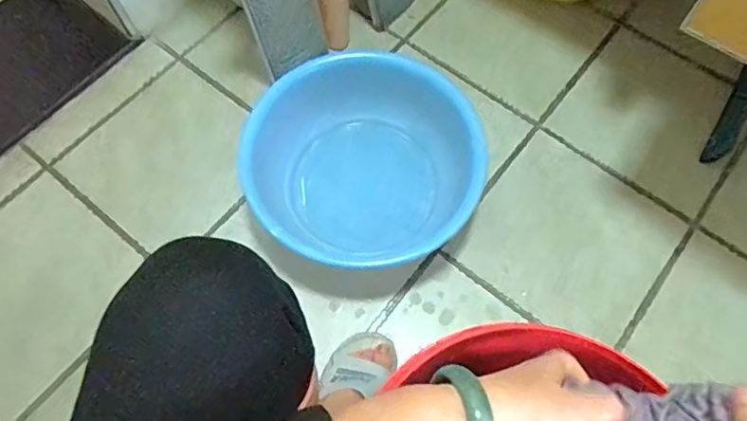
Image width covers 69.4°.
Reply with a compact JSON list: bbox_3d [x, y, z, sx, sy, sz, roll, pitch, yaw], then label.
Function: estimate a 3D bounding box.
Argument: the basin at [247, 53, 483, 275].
[{"bbox_3d":[-0.022,-0.075,0.857,0.336,0.132,0.300,1,66,1],"label":"basin"}]

